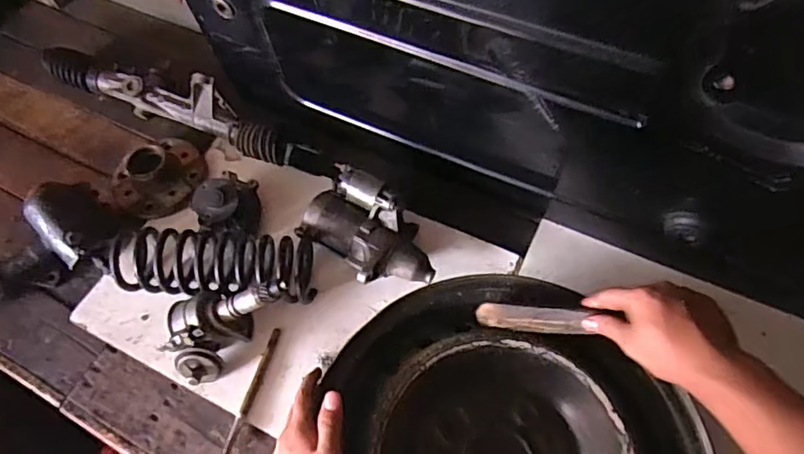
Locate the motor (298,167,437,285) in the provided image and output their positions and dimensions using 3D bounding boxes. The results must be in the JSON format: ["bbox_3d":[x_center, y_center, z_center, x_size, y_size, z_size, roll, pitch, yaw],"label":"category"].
[{"bbox_3d":[-0.042,0.015,0.766,0.192,0.087,0.124,29,64,18],"label":"motor"}]

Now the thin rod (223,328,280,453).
[{"bbox_3d":[-0.192,0.209,0.719,0.013,0.010,0.164,13,61,9],"label":"thin rod"}]

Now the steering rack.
[{"bbox_3d":[-0.352,-0.193,0.902,0.576,0.085,0.065,21,62,14],"label":"steering rack"}]

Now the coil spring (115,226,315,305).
[{"bbox_3d":[-0.261,0.050,0.755,0.269,0.095,0.106,3,59,3],"label":"coil spring"}]

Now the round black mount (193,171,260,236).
[{"bbox_3d":[-0.254,-0.035,0.811,0.086,0.074,0.099,4,59,4],"label":"round black mount"}]

